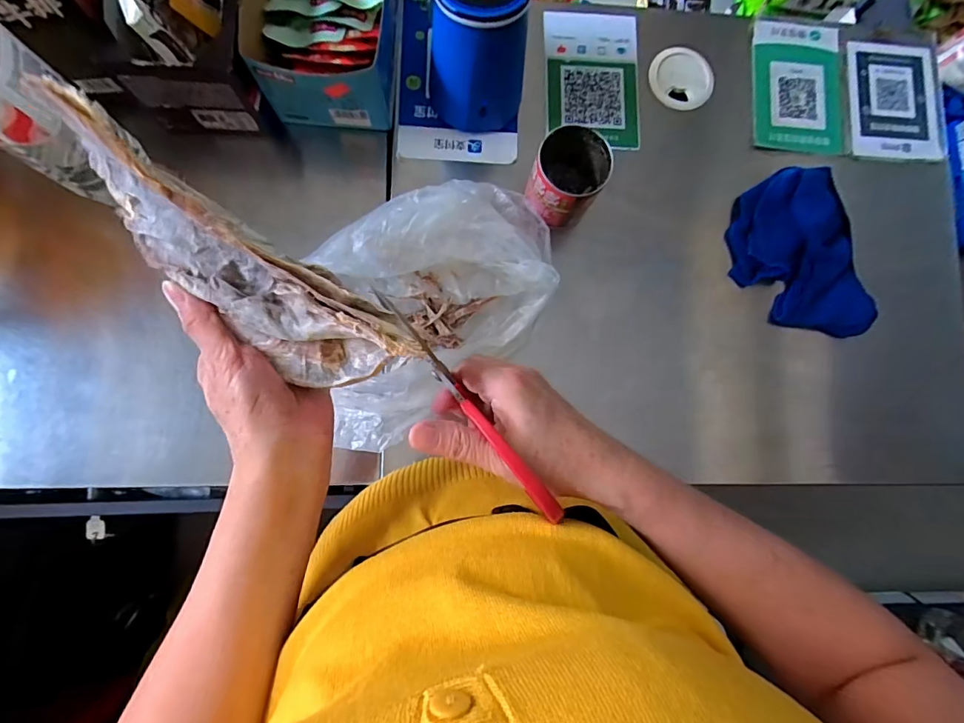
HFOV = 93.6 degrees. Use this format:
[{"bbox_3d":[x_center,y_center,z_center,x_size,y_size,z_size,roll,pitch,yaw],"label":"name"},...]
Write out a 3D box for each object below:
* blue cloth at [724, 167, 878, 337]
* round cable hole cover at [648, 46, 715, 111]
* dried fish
[{"bbox_3d":[0.325,-0.111,0.464,0.126,0.035,0.163,-2,84,-4],"label":"blue cloth"},{"bbox_3d":[0.214,-0.302,0.482,0.068,0.004,0.068,0,84,-4],"label":"round cable hole cover"},{"bbox_3d":[-0.138,-0.051,0.250,0.212,0.052,0.058,37,82,-10],"label":"dried fish"}]

